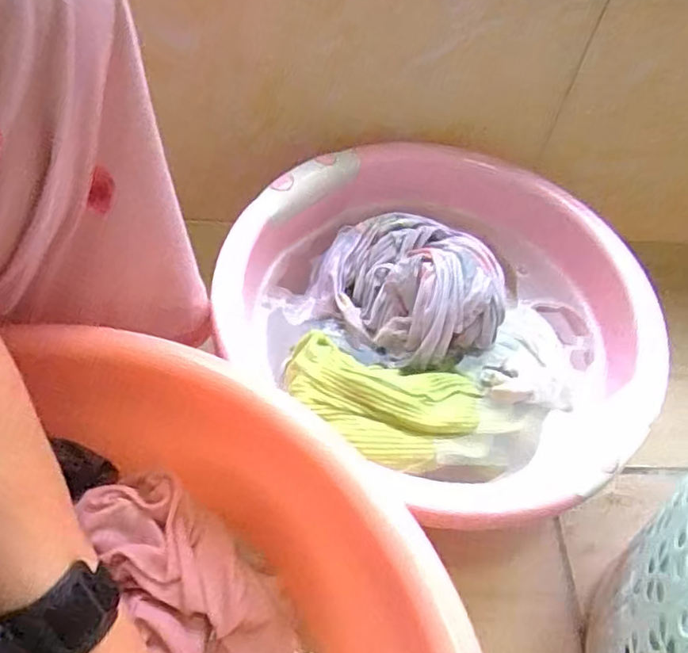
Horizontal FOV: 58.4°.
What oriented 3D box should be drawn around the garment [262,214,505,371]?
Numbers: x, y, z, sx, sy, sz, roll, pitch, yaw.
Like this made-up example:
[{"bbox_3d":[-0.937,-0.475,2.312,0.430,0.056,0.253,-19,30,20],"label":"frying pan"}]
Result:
[{"bbox_3d":[0.044,-0.040,0.508,0.176,0.063,0.121,27,57,13],"label":"garment"}]

